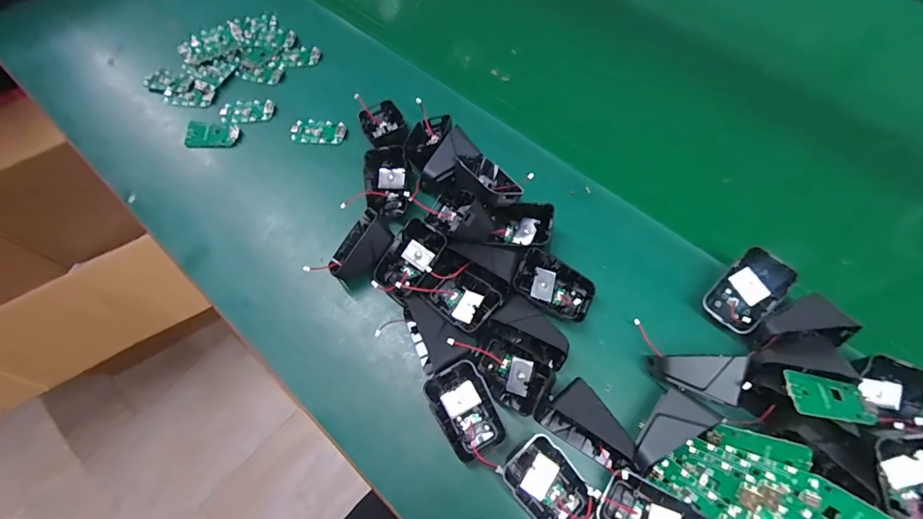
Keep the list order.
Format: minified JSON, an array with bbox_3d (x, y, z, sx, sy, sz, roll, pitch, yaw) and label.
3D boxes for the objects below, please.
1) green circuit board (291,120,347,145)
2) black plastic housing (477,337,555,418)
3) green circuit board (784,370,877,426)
[{"bbox_3d":[-0.163,-0.145,0.498,0.062,0.007,0.030,6,65,7],"label":"green circuit board"},{"bbox_3d":[0.042,0.095,0.356,0.061,0.026,0.044,28,69,16],"label":"black plastic housing"},{"bbox_3d":[0.265,0.100,0.315,0.058,0.005,0.033,10,53,-3],"label":"green circuit board"}]

